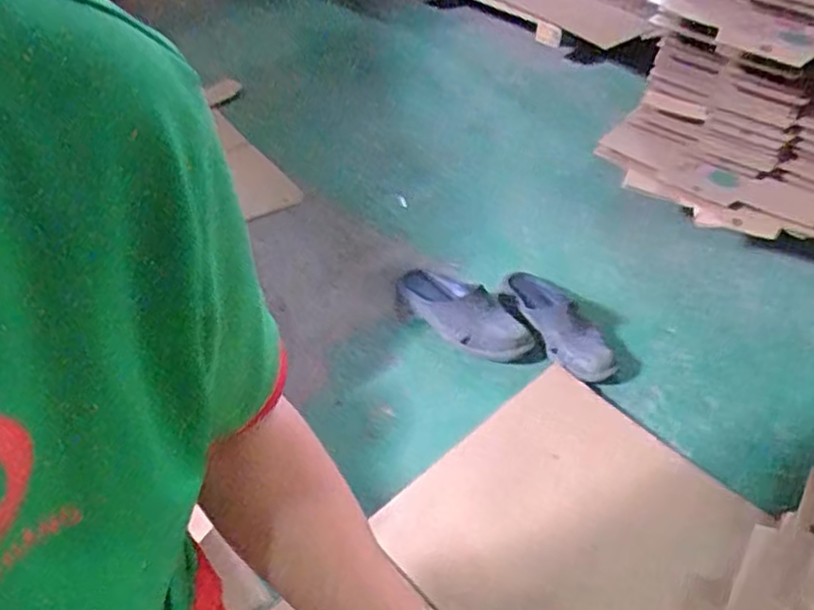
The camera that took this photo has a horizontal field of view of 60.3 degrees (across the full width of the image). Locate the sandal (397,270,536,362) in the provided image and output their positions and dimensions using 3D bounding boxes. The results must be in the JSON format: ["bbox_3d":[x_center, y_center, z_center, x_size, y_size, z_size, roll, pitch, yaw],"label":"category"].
[{"bbox_3d":[0.087,0.017,1.151,0.259,0.059,0.098,35,51,29],"label":"sandal"}]

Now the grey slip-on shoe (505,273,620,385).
[{"bbox_3d":[0.245,0.037,1.140,0.089,0.066,0.233,-12,45,-17],"label":"grey slip-on shoe"}]

